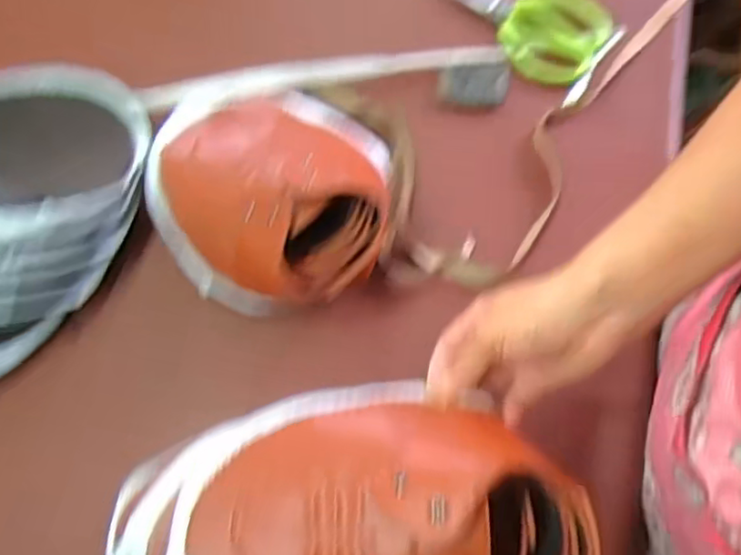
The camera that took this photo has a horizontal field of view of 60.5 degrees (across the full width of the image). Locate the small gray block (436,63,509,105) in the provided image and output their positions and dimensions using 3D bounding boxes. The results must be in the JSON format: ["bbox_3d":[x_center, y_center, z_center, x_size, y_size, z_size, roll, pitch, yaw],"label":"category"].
[{"bbox_3d":[0.107,-0.203,0.660,0.073,0.013,0.050,-1,71,0],"label":"small gray block"}]

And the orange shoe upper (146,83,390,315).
[{"bbox_3d":[-0.095,-0.090,0.576,0.225,0.073,0.230,3,71,1],"label":"orange shoe upper"}]

